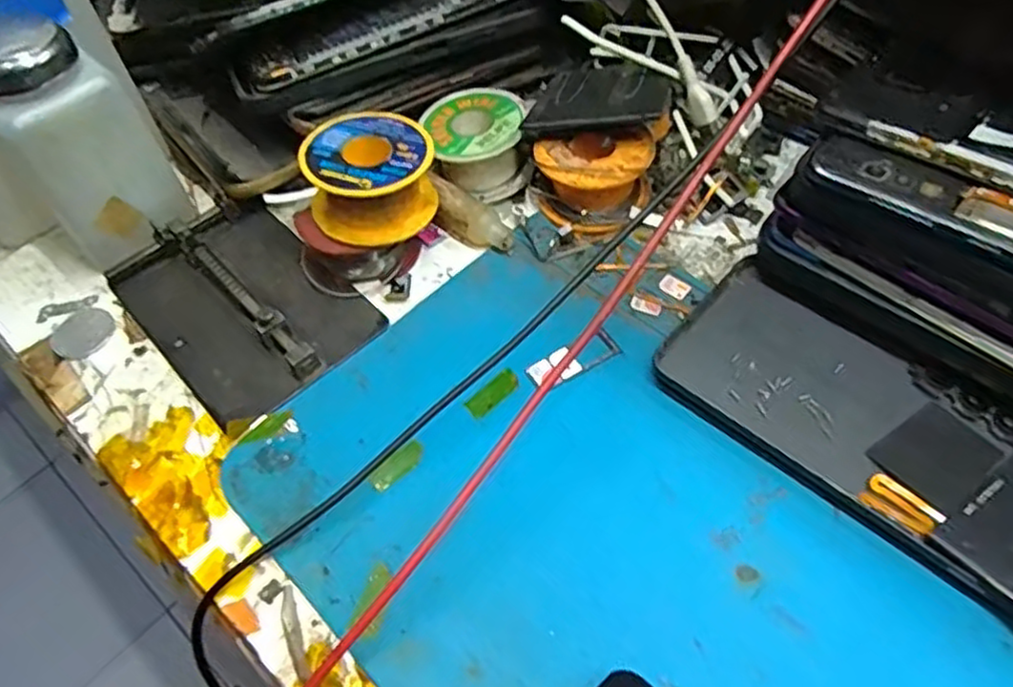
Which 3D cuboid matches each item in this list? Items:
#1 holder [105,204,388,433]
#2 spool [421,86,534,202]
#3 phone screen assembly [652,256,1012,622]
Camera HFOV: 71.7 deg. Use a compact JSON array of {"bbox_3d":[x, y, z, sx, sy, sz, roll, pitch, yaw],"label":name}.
[{"bbox_3d":[-0.118,-0.021,0.310,0.079,0.014,0.117,-39,60,-20],"label":"holder"},{"bbox_3d":[-0.013,-0.099,0.345,0.045,0.028,0.048,-3,54,4],"label":"spool"},{"bbox_3d":[0.135,0.031,0.247,0.162,0.016,0.070,37,65,27],"label":"phone screen assembly"}]

